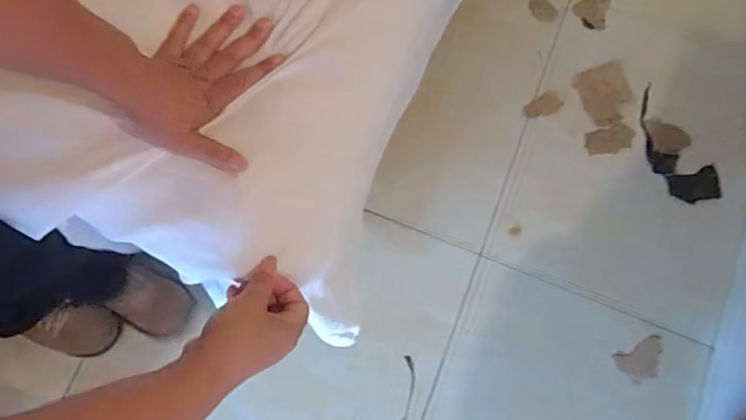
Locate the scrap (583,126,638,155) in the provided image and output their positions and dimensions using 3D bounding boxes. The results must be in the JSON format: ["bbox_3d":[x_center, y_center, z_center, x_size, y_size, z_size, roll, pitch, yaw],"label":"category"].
[{"bbox_3d":[0.442,-0.130,1.002,0.090,0.004,0.048,-10,83,2],"label":"scrap"}]

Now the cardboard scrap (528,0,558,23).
[{"bbox_3d":[0.324,-0.385,1.031,0.045,0.004,0.061,-42,94,-7],"label":"cardboard scrap"}]

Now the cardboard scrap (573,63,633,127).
[{"bbox_3d":[0.440,-0.220,1.016,0.088,0.009,0.109,-24,79,-5],"label":"cardboard scrap"}]

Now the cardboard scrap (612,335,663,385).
[{"bbox_3d":[0.467,0.260,0.928,0.089,0.006,0.058,-23,79,-4],"label":"cardboard scrap"}]

